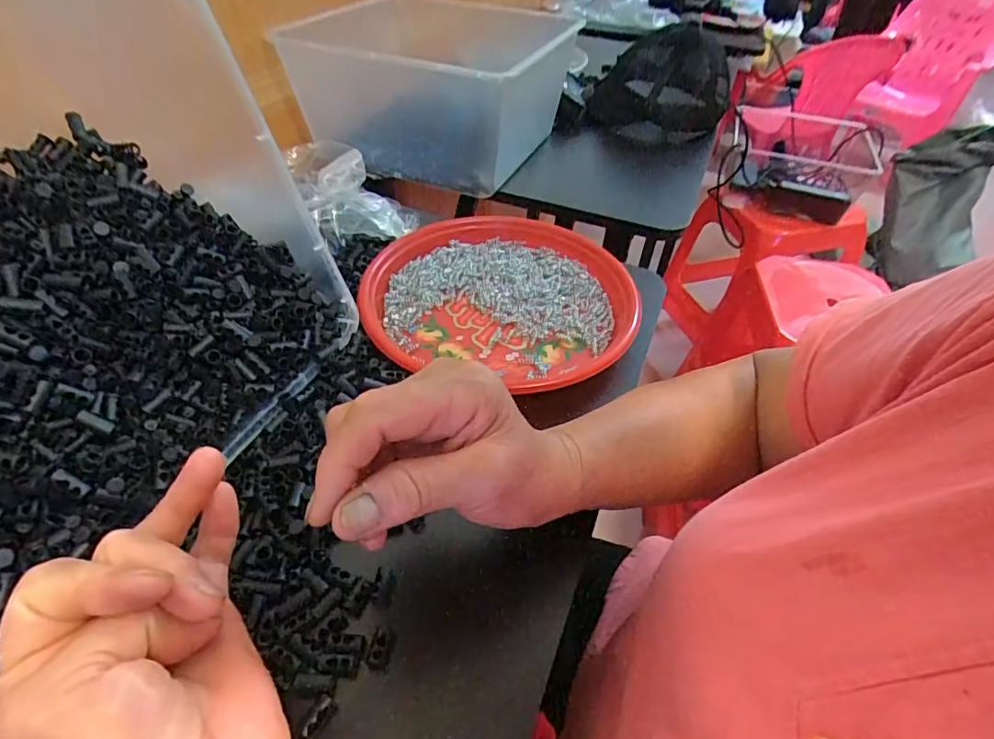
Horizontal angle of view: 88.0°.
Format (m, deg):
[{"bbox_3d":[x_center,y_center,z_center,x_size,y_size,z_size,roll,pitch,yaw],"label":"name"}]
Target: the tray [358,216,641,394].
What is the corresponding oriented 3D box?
[{"bbox_3d":[0.005,-0.067,0.464,0.229,0.028,0.216,19,47,14],"label":"tray"}]

